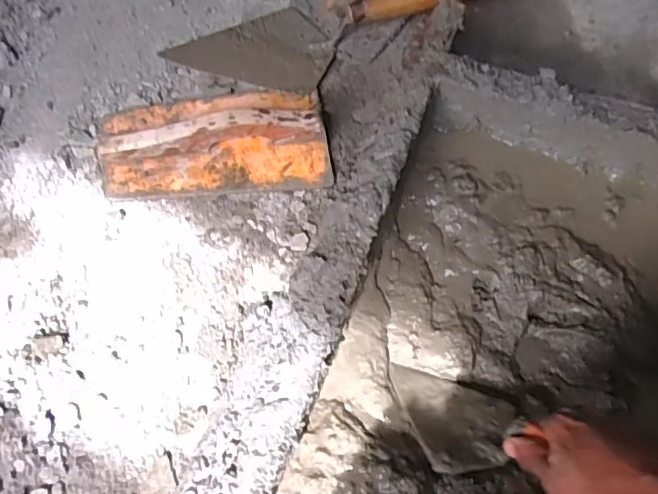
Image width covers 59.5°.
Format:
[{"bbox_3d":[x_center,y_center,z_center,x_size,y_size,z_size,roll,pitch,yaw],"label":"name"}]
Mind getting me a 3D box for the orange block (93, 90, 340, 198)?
[{"bbox_3d":[-0.139,-0.136,0.698,0.274,0.071,0.148,-4,67,-2],"label":"orange block"}]

